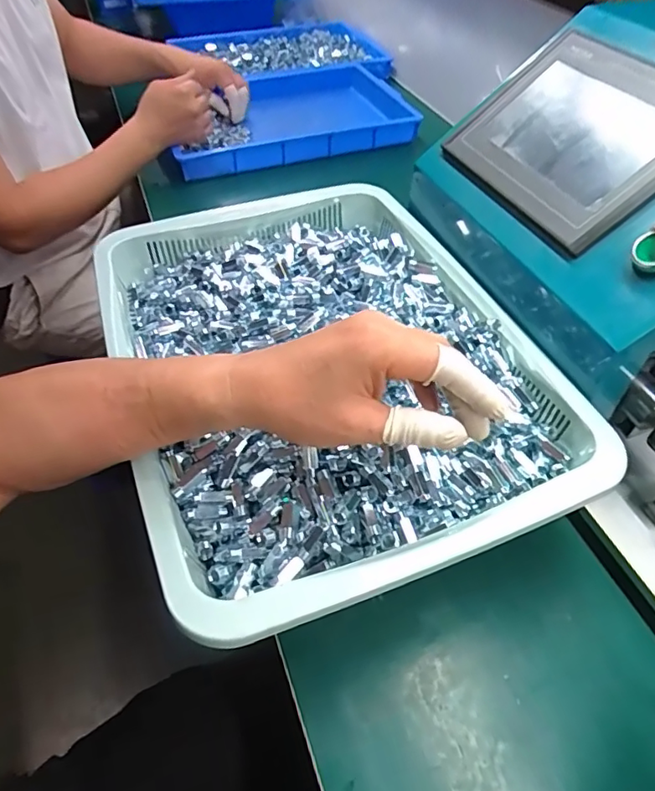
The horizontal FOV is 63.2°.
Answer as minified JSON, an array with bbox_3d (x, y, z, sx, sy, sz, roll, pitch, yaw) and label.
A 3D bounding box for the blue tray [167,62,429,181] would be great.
[{"bbox_3d":[-0.065,-0.504,0.974,0.444,0.059,0.305,-16,51,-13],"label":"blue tray"}]

